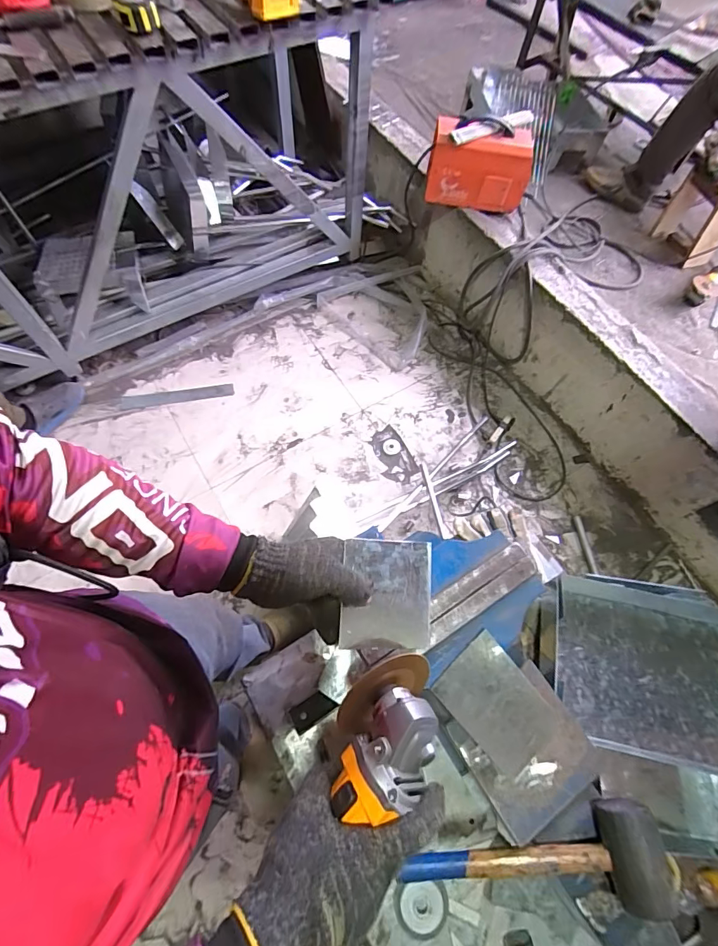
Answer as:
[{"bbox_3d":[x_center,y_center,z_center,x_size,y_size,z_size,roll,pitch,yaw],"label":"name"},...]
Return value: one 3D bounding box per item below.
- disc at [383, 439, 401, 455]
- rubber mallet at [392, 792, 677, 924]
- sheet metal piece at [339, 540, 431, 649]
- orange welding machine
[{"bbox_3d":[0.119,-0.094,1.555,0.063,0.009,0.058,1,65,-2],"label":"disc"},{"bbox_3d":[0.200,0.466,0.511,0.301,0.053,0.101,-12,65,7],"label":"rubber mallet"},{"bbox_3d":[0.031,0.129,0.454,0.098,0.009,0.110,4,85,-17],"label":"sheet metal piece"},{"bbox_3d":[0.388,-1.007,1.395,0.325,0.221,0.136,8,65,1],"label":"orange welding machine"}]

